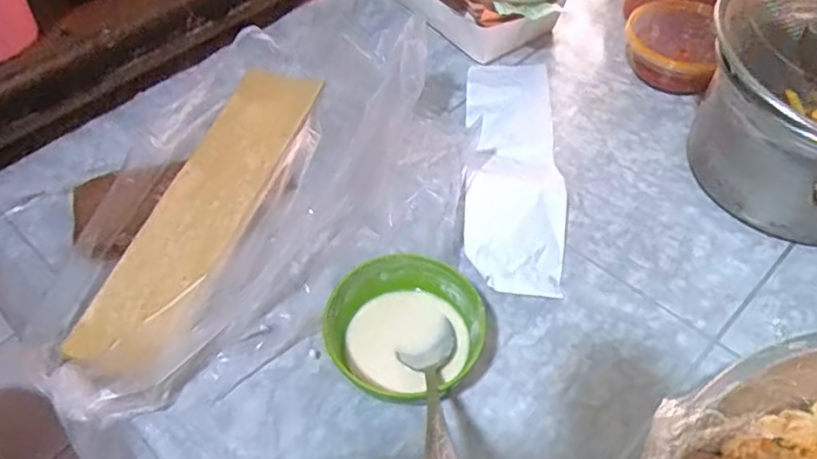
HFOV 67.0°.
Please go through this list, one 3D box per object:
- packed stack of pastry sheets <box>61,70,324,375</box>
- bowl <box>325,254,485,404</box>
[{"bbox_3d":[-0.147,-0.026,0.462,0.081,0.031,0.291,10,53,11],"label":"packed stack of pastry sheets"},{"bbox_3d":[-0.002,0.063,0.379,0.085,0.046,0.083,-2,51,2],"label":"bowl"}]

